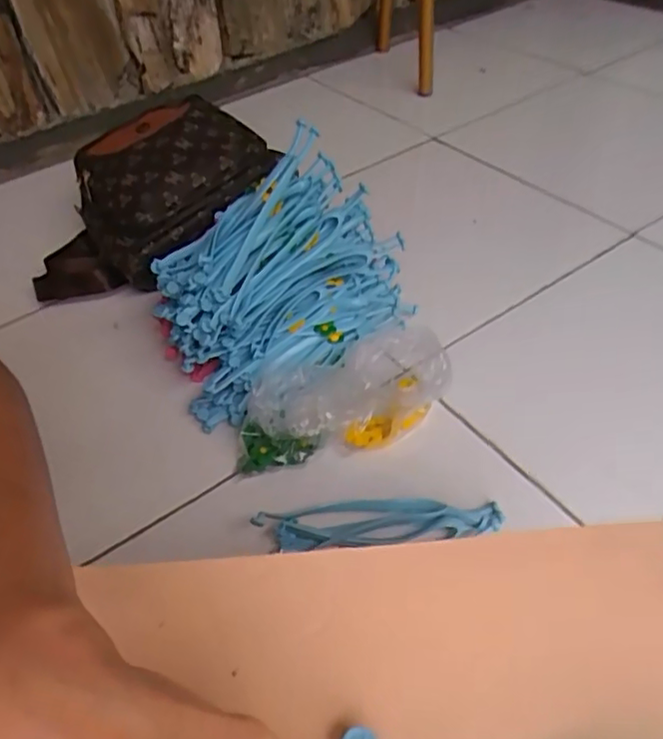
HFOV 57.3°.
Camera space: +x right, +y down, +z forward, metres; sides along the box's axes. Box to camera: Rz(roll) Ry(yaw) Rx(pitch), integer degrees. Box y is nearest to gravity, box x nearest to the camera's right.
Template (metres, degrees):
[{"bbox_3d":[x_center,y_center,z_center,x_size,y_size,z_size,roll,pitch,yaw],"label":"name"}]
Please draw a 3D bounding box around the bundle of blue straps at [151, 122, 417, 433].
[{"bbox_3d":[-0.068,-0.100,0.655,0.266,0.233,0.106,-28,15,-11],"label":"bundle of blue straps"}]

